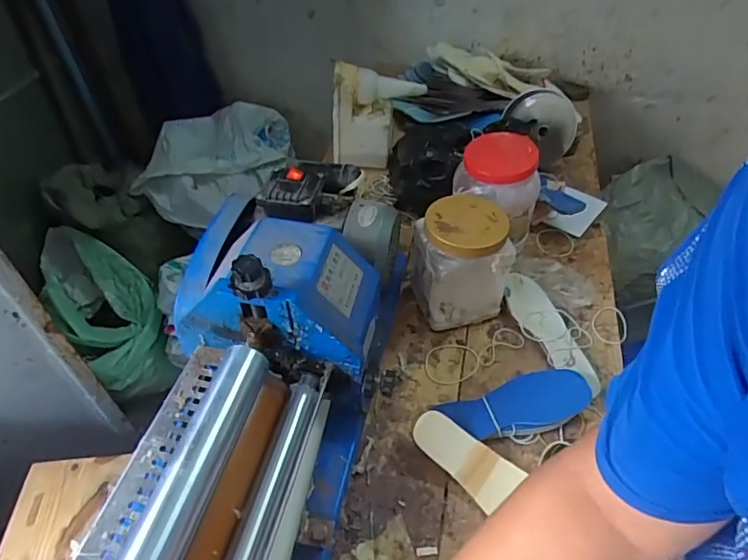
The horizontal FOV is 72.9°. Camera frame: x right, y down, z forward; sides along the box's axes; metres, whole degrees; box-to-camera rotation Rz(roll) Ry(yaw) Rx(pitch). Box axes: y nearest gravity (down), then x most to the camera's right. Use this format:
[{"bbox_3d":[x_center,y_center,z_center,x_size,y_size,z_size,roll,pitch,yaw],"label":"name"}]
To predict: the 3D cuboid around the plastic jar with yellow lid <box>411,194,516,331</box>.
[{"bbox_3d":[0.132,-0.029,0.776,0.125,0.165,0.120,-8,46,-7],"label":"plastic jar with yellow lid"}]

